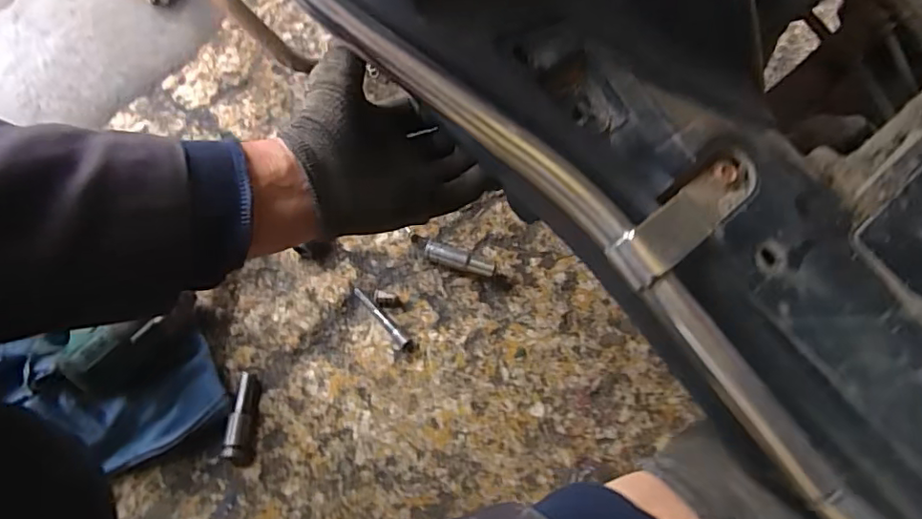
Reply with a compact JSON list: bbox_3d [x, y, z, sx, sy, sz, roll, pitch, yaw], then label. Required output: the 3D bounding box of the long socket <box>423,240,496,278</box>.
[{"bbox_3d":[-0.001,-0.001,0.614,0.077,0.014,0.022,18,68,4],"label":"long socket"}]

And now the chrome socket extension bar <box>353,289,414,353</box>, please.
[{"bbox_3d":[-0.079,0.061,0.593,0.013,0.007,0.089,-39,74,-15],"label":"chrome socket extension bar"}]

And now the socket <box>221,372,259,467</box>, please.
[{"bbox_3d":[-0.206,0.150,0.545,0.022,0.025,0.084,2,68,-2],"label":"socket"}]

